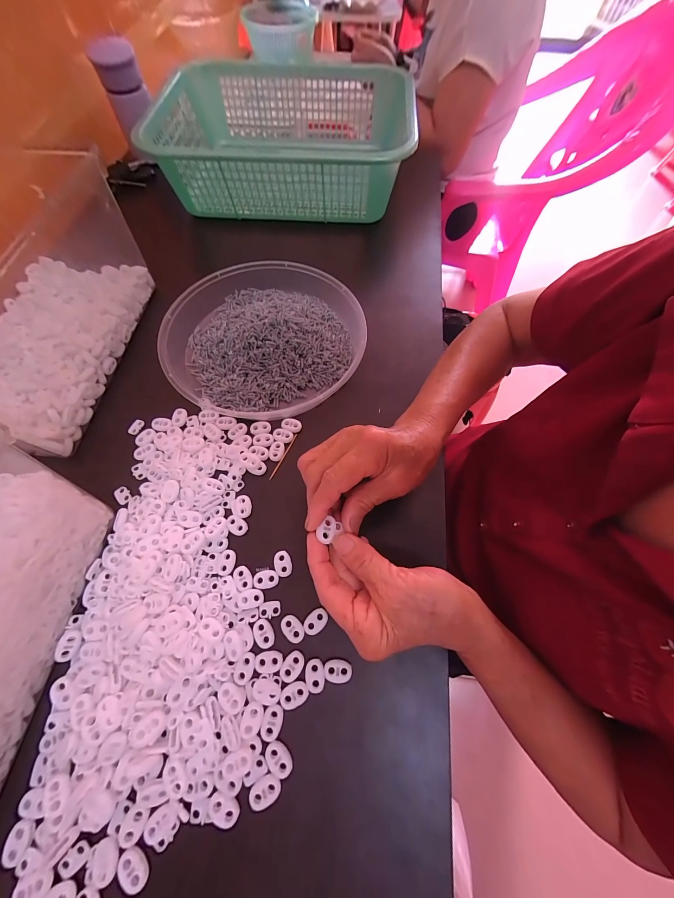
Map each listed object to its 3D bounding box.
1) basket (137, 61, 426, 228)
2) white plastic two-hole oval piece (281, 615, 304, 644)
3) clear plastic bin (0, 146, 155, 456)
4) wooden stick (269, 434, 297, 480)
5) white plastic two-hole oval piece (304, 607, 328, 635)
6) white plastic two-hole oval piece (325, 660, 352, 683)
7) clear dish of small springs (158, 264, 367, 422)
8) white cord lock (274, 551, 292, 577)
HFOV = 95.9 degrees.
[{"bbox_3d":[-0.084,-0.503,0.492,0.389,0.099,0.325,2,66,0],"label":"basket"},{"bbox_3d":[-0.038,0.153,0.258,0.016,0.004,0.022,-42,73,-17],"label":"white plastic two-hole oval piece"},{"bbox_3d":[-0.356,-0.157,0.327,0.192,0.110,0.281,7,67,2],"label":"clear plastic bin"},{"bbox_3d":[-0.057,0.007,0.327,0.004,0.004,0.058,25,68,8],"label":"wooden stick"},{"bbox_3d":[-0.018,0.148,0.261,0.023,0.004,0.016,-41,73,-17],"label":"white plastic two-hole oval piece"},{"bbox_3d":[0.001,0.180,0.247,0.022,0.004,0.015,1,66,0],"label":"white plastic two-hole oval piece"},{"bbox_3d":[-0.086,-0.139,0.367,0.226,0.036,0.216,0,66,-1],"label":"clear dish of small springs"},{"bbox_3d":[-0.050,0.106,0.280,0.016,0.004,0.022,-13,67,-6],"label":"white cord lock"}]

